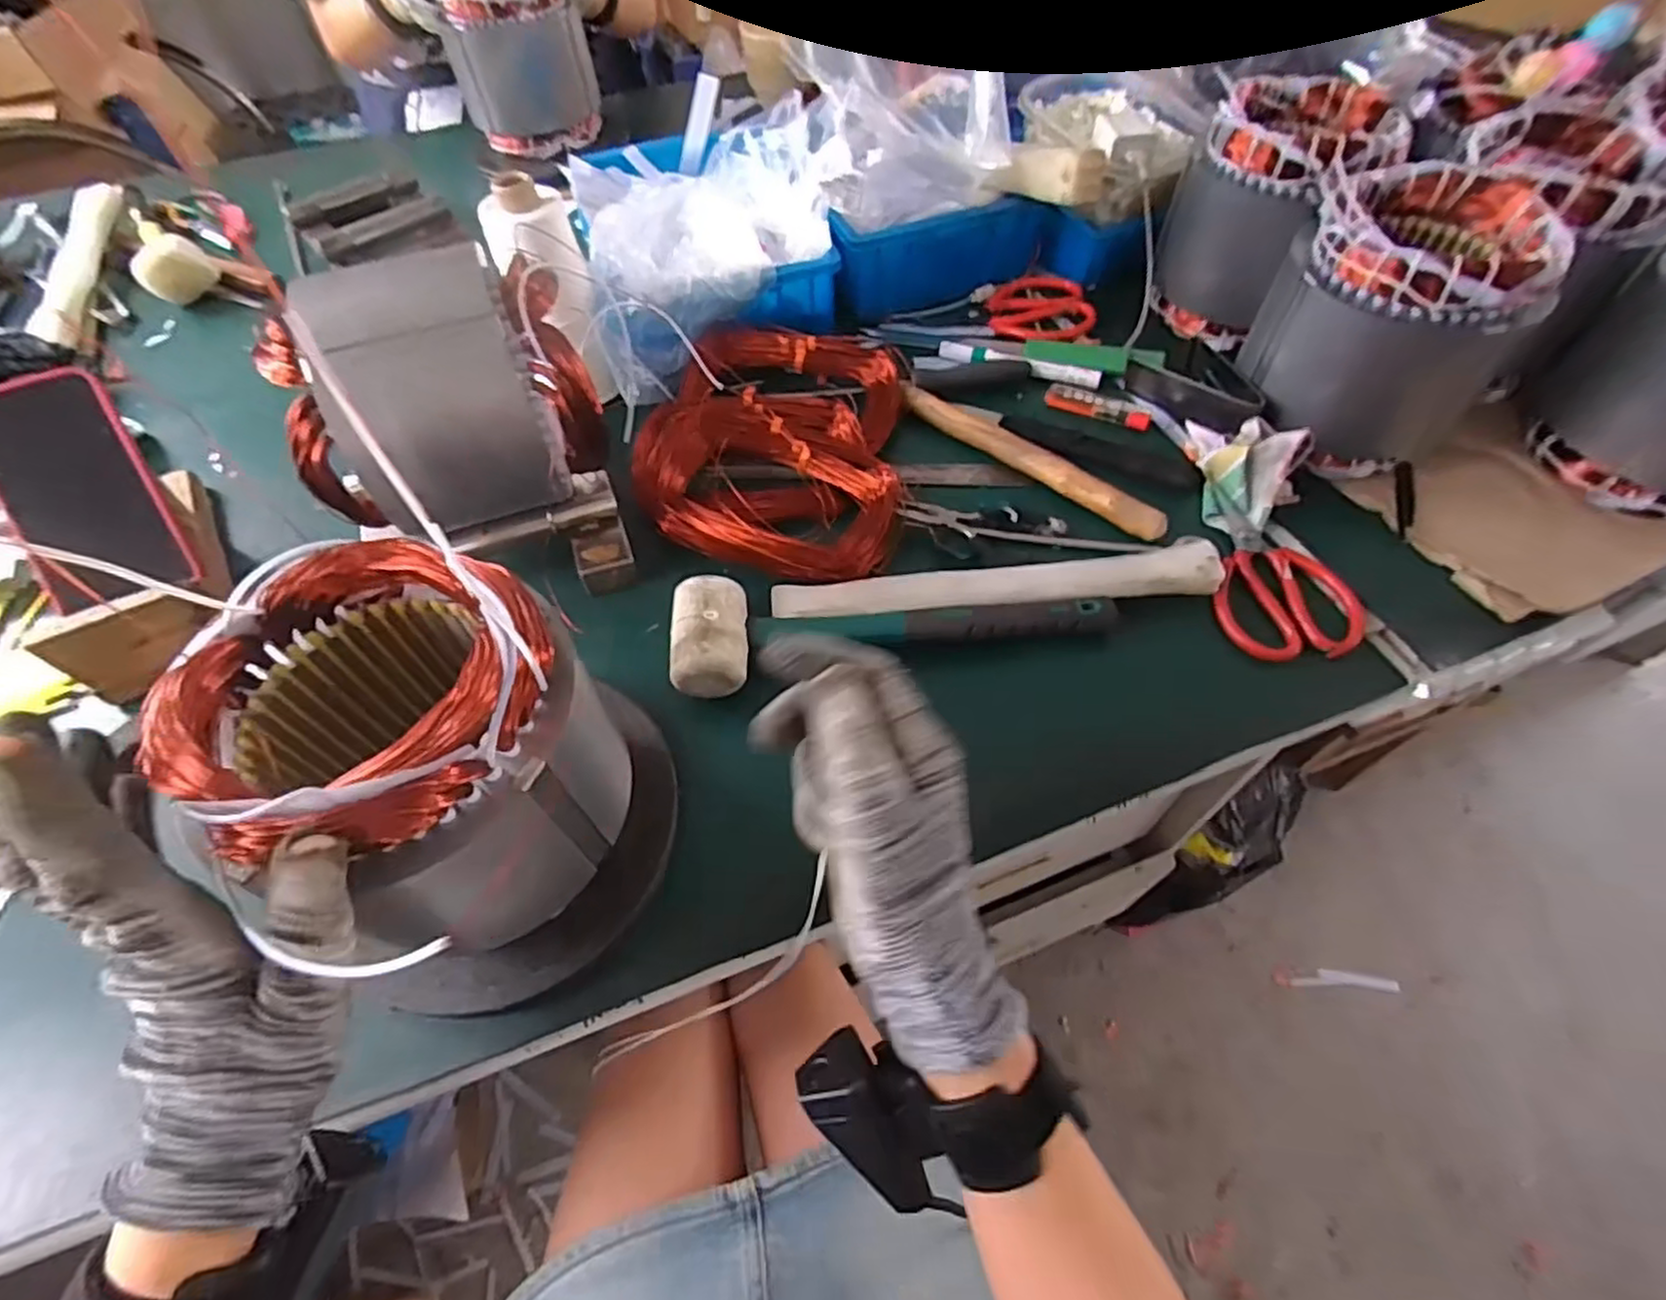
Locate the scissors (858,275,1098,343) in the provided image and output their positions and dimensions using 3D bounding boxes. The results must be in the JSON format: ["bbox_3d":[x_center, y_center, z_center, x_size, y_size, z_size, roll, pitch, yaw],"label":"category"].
[{"bbox_3d":[0.137,-0.323,0.693,0.208,0.015,0.074,2,74,8],"label":"scissors"}]

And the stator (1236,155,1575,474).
[{"bbox_3d":[0.387,-0.233,0.516,0.149,0.148,0.146,24,59,17],"label":"stator"}]

